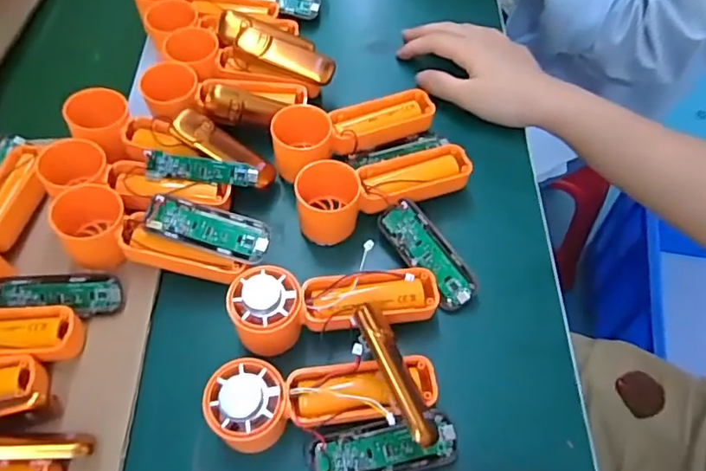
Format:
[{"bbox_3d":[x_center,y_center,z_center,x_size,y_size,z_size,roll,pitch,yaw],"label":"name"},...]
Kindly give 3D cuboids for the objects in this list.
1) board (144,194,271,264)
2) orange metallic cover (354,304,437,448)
[{"bbox_3d":[-0.096,-0.005,0.360,0.079,0.012,0.028,17,70,0],"label":"board"},{"bbox_3d":[0.023,0.074,0.293,0.016,0.014,0.080,-22,61,-11],"label":"orange metallic cover"}]

